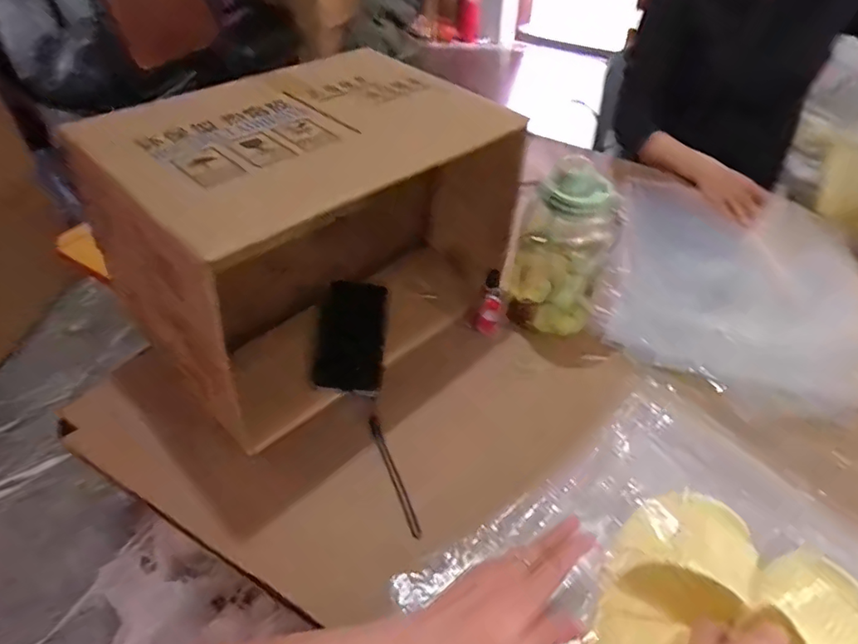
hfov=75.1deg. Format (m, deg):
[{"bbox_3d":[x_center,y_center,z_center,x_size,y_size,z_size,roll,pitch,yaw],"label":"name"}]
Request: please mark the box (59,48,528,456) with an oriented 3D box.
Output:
[{"bbox_3d":[-0.124,-0.116,0.670,0.311,0.282,0.438,31,51,28],"label":"box"}]

